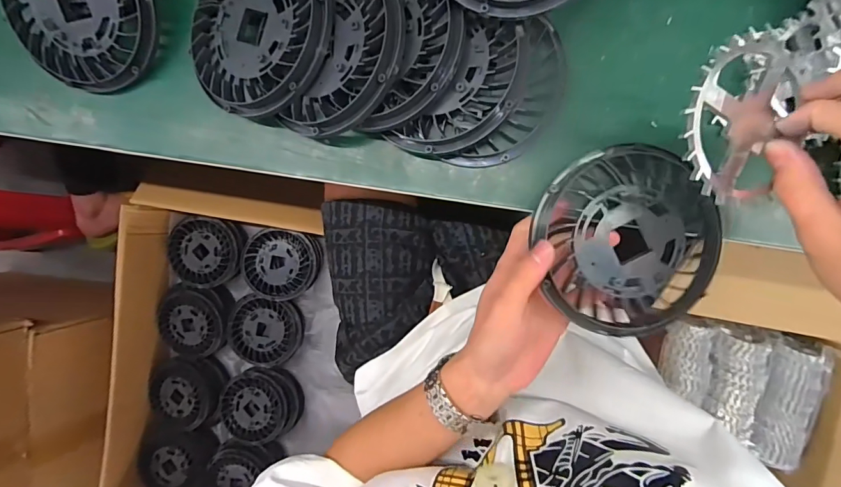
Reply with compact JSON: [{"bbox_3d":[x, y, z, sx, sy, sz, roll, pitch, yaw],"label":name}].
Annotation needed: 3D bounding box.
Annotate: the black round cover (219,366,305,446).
[{"bbox_3d":[-0.308,0.309,0.823,0.145,0.051,0.132,0,93,7],"label":"black round cover"}]

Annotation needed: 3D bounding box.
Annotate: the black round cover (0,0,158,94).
[{"bbox_3d":[-0.287,-0.201,0.356,0.135,0.016,0.132,26,113,-1],"label":"black round cover"}]

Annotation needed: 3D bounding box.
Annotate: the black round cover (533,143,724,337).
[{"bbox_3d":[0.144,-0.001,0.300,0.126,0.016,0.126,0,95,-3],"label":"black round cover"}]

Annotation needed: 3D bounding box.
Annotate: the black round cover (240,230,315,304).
[{"bbox_3d":[-0.261,0.039,0.772,0.126,0.019,0.126,0,93,7],"label":"black round cover"}]

